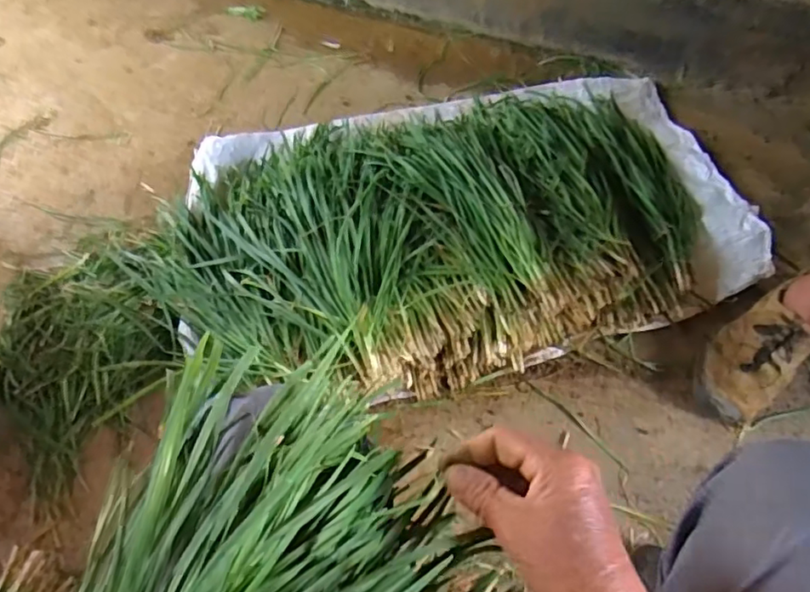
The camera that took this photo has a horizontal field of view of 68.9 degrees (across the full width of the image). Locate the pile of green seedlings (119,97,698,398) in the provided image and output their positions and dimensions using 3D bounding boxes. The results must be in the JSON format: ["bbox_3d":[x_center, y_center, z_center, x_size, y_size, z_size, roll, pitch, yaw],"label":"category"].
[{"bbox_3d":[0.041,-0.126,0.884,0.850,0.153,0.489,-17,63,-9],"label":"pile of green seedlings"}]

